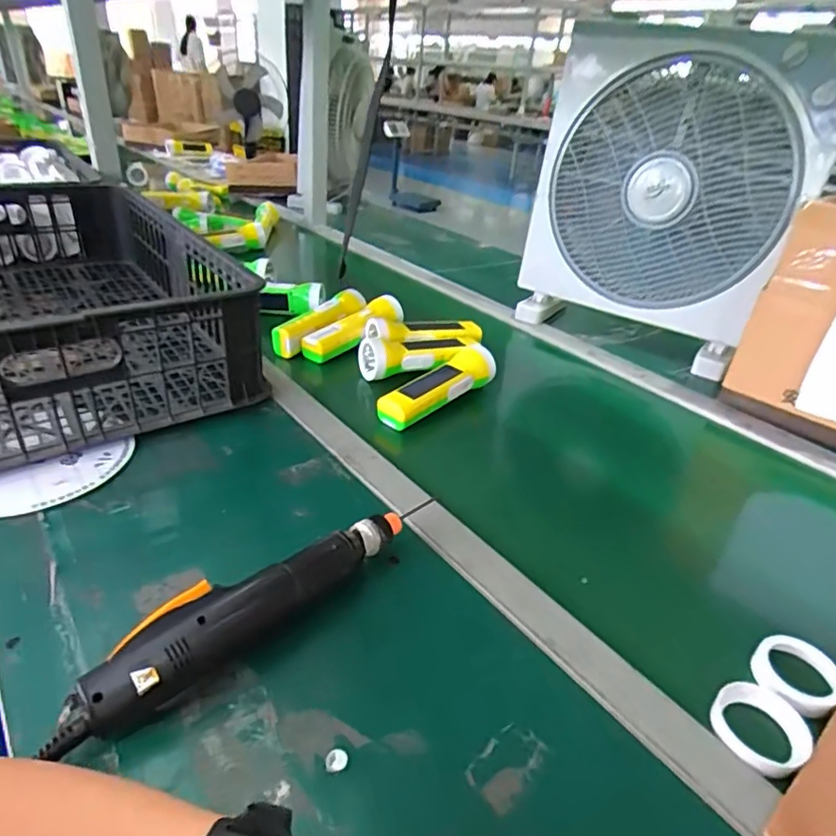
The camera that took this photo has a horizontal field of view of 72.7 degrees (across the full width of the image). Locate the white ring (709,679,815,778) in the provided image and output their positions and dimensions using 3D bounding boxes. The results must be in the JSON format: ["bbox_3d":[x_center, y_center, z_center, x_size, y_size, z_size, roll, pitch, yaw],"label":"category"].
[{"bbox_3d":[0.219,0.197,0.364,0.059,0.014,0.053,-16,37,-32],"label":"white ring"}]

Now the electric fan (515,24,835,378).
[{"bbox_3d":[0.357,-0.313,0.837,0.363,0.416,0.120,27,36,31],"label":"electric fan"}]

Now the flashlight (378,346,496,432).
[{"bbox_3d":[0.028,-0.041,0.690,0.058,0.048,0.170,27,36,31],"label":"flashlight"}]

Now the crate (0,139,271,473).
[{"bbox_3d":[-0.479,-0.157,0.698,0.398,0.147,0.590,-17,37,-34],"label":"crate"}]

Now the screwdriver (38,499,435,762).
[{"bbox_3d":[-0.108,0.128,0.391,0.276,0.041,0.045,-23,41,-40],"label":"screwdriver"}]

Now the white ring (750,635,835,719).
[{"bbox_3d":[0.263,0.178,0.395,0.058,0.014,0.053,4,31,-3],"label":"white ring"}]

